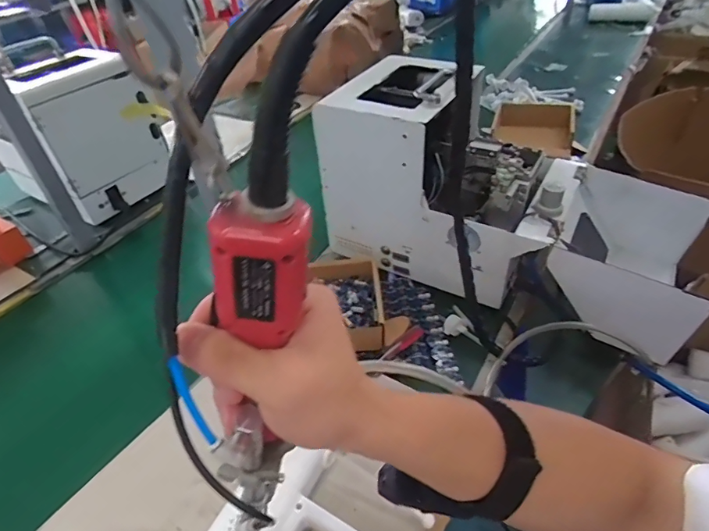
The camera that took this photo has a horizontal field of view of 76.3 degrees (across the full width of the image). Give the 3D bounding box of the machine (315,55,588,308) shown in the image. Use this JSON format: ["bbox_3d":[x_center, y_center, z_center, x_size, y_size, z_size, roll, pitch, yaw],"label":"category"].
[{"bbox_3d":[0.139,-0.131,0.682,0.326,0.259,0.198,19,47,24],"label":"machine"}]

